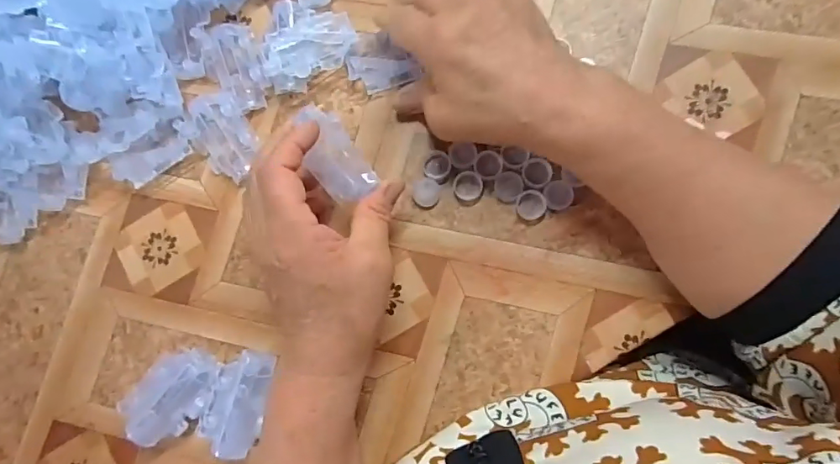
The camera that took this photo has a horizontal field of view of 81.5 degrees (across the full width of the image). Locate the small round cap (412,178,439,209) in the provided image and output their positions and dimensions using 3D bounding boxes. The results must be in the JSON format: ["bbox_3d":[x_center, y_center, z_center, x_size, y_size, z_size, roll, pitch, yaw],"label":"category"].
[{"bbox_3d":[0.005,-0.028,0.350,0.019,0.004,0.020,-1,82,5],"label":"small round cap"}]

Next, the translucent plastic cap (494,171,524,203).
[{"bbox_3d":[0.063,-0.032,0.344,0.020,0.004,0.021,-1,82,5],"label":"translucent plastic cap"}]

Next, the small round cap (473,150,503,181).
[{"bbox_3d":[0.048,-0.048,0.345,0.019,0.004,0.021,-14,81,3],"label":"small round cap"}]

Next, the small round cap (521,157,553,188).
[{"bbox_3d":[0.082,-0.041,0.341,0.020,0.004,0.020,-1,82,5],"label":"small round cap"}]

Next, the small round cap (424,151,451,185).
[{"bbox_3d":[0.013,-0.047,0.352,0.023,0.009,0.020,35,86,9],"label":"small round cap"}]

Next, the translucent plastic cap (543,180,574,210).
[{"bbox_3d":[0.097,-0.026,0.339,0.020,0.004,0.020,-1,82,5],"label":"translucent plastic cap"}]

